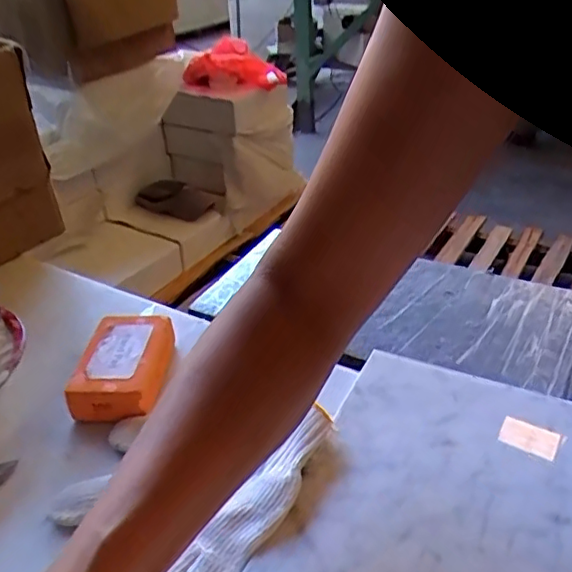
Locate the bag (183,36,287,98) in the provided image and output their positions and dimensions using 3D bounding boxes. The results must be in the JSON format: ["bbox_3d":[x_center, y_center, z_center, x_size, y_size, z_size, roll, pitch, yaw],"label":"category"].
[{"bbox_3d":[-0.144,-0.608,1.682,0.275,0.128,0.134,-4,35,-3],"label":"bag"}]

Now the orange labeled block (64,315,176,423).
[{"bbox_3d":[-0.121,0.060,0.461,0.062,0.029,0.091,3,35,7],"label":"orange labeled block"}]

